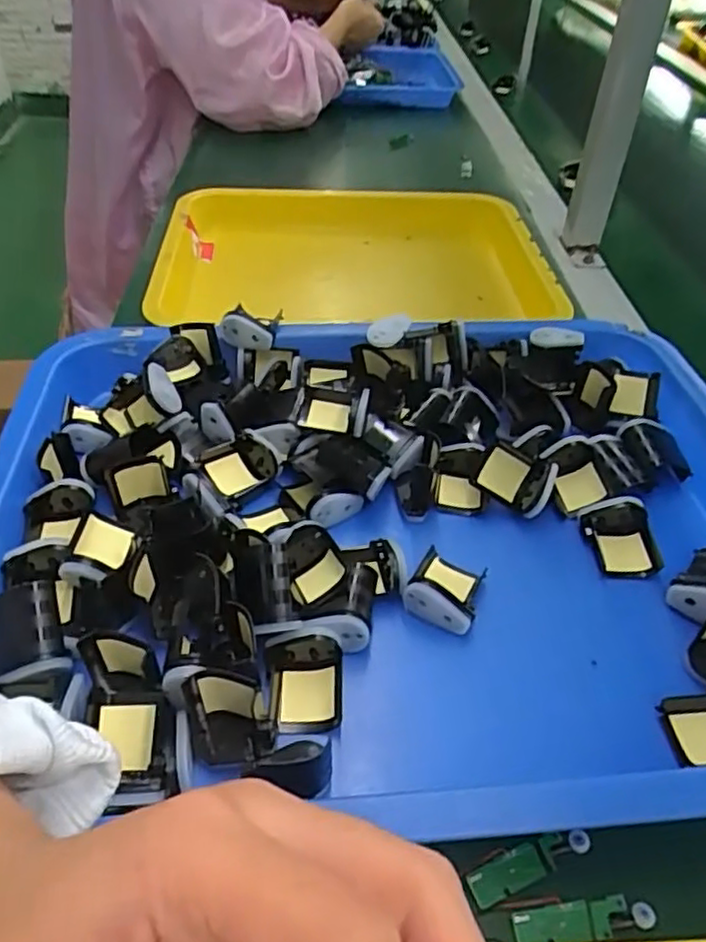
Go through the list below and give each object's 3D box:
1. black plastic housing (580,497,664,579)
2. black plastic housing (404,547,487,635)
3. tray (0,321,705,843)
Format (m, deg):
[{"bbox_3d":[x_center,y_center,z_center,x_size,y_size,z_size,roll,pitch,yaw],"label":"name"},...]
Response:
[{"bbox_3d":[0.149,0.038,0.369,0.034,0.024,0.040,-2,44,-6],"label":"black plastic housing"},{"bbox_3d":[0.050,0.059,0.347,0.035,0.022,0.043,19,46,17],"label":"black plastic housing"},{"bbox_3d":[0.029,0.020,0.365,0.449,0.042,0.332,-1,43,-4],"label":"tray"}]

